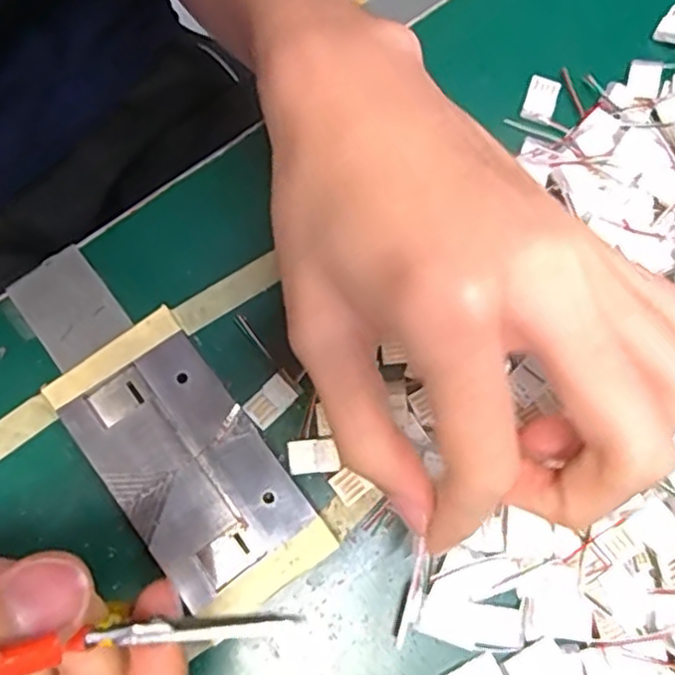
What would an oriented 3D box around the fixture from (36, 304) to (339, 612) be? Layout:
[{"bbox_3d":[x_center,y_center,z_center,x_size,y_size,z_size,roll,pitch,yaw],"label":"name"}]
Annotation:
[{"bbox_3d":[-0.049,0.042,0.227,0.048,0.011,0.098,-36,79,-10],"label":"fixture"}]

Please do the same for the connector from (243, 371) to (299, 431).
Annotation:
[{"bbox_3d":[-0.023,0.022,0.234,0.017,0.004,0.012,-43,81,-12],"label":"connector"}]

